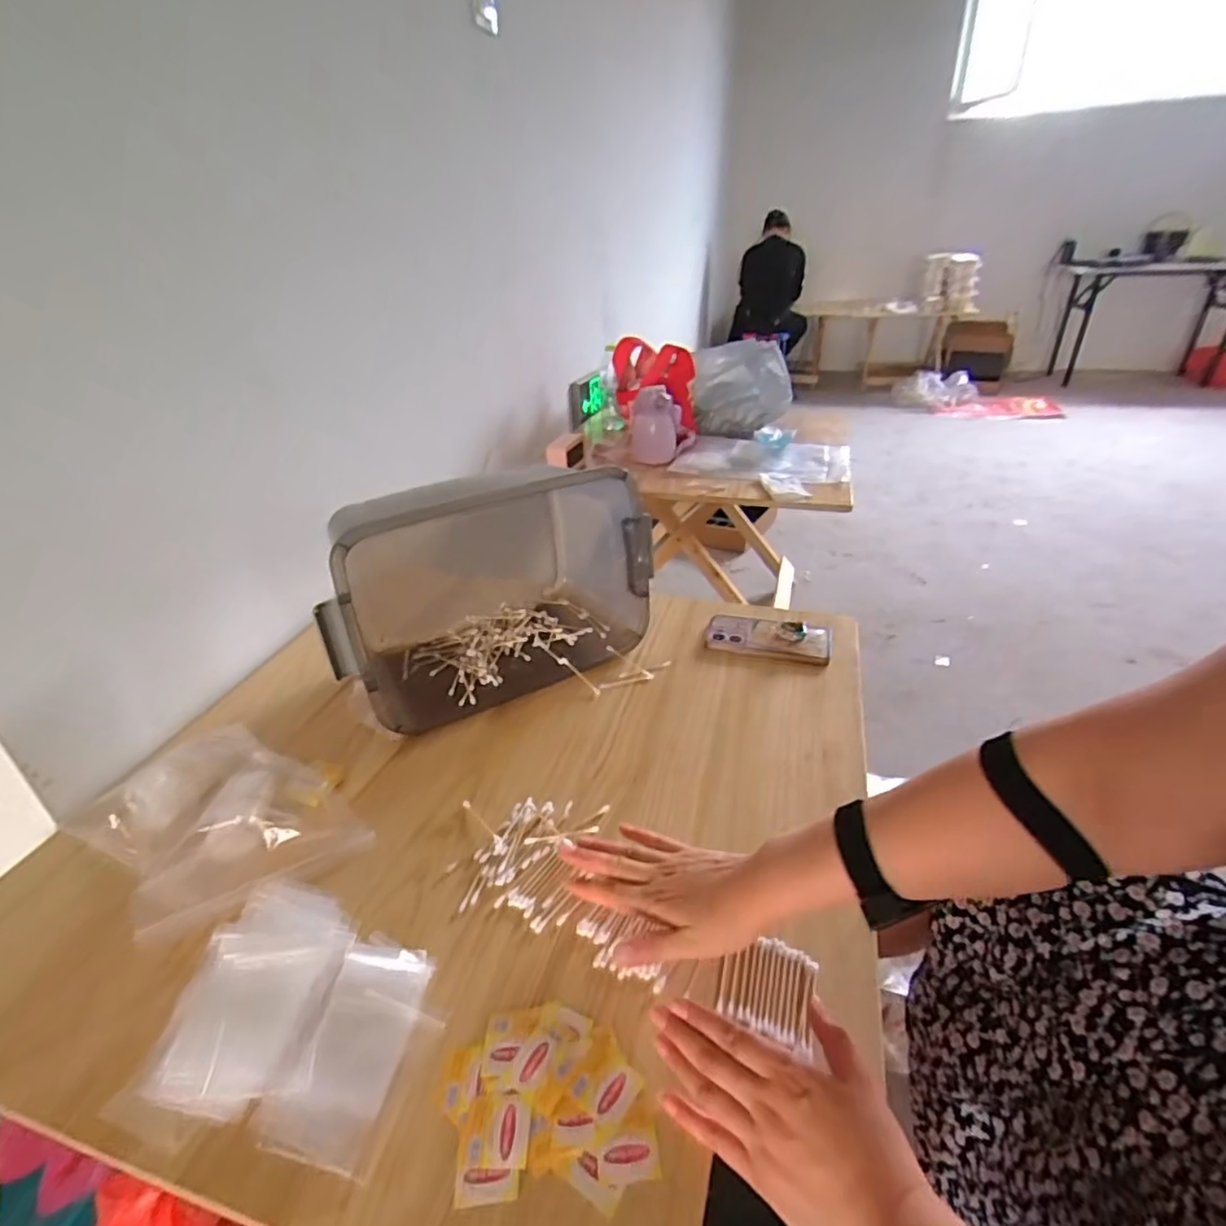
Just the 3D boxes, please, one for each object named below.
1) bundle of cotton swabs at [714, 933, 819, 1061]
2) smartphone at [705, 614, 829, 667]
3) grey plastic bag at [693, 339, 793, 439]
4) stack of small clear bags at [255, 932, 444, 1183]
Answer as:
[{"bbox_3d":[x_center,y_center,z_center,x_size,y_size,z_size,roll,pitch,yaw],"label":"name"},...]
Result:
[{"bbox_3d":[0.117,0.282,0.482,0.067,0.011,0.069,9,32,19],"label":"bundle of cotton swabs"},{"bbox_3d":[0.210,0.028,0.865,0.161,0.020,0.086,8,32,17],"label":"smartphone"},{"bbox_3d":[0.369,-0.634,1.809,0.278,0.251,0.067,-8,17,-3],"label":"grey plastic bag"},{"bbox_3d":[-0.177,0.300,0.454,0.079,0.024,0.140,4,31,12],"label":"stack of small clear bags"}]

